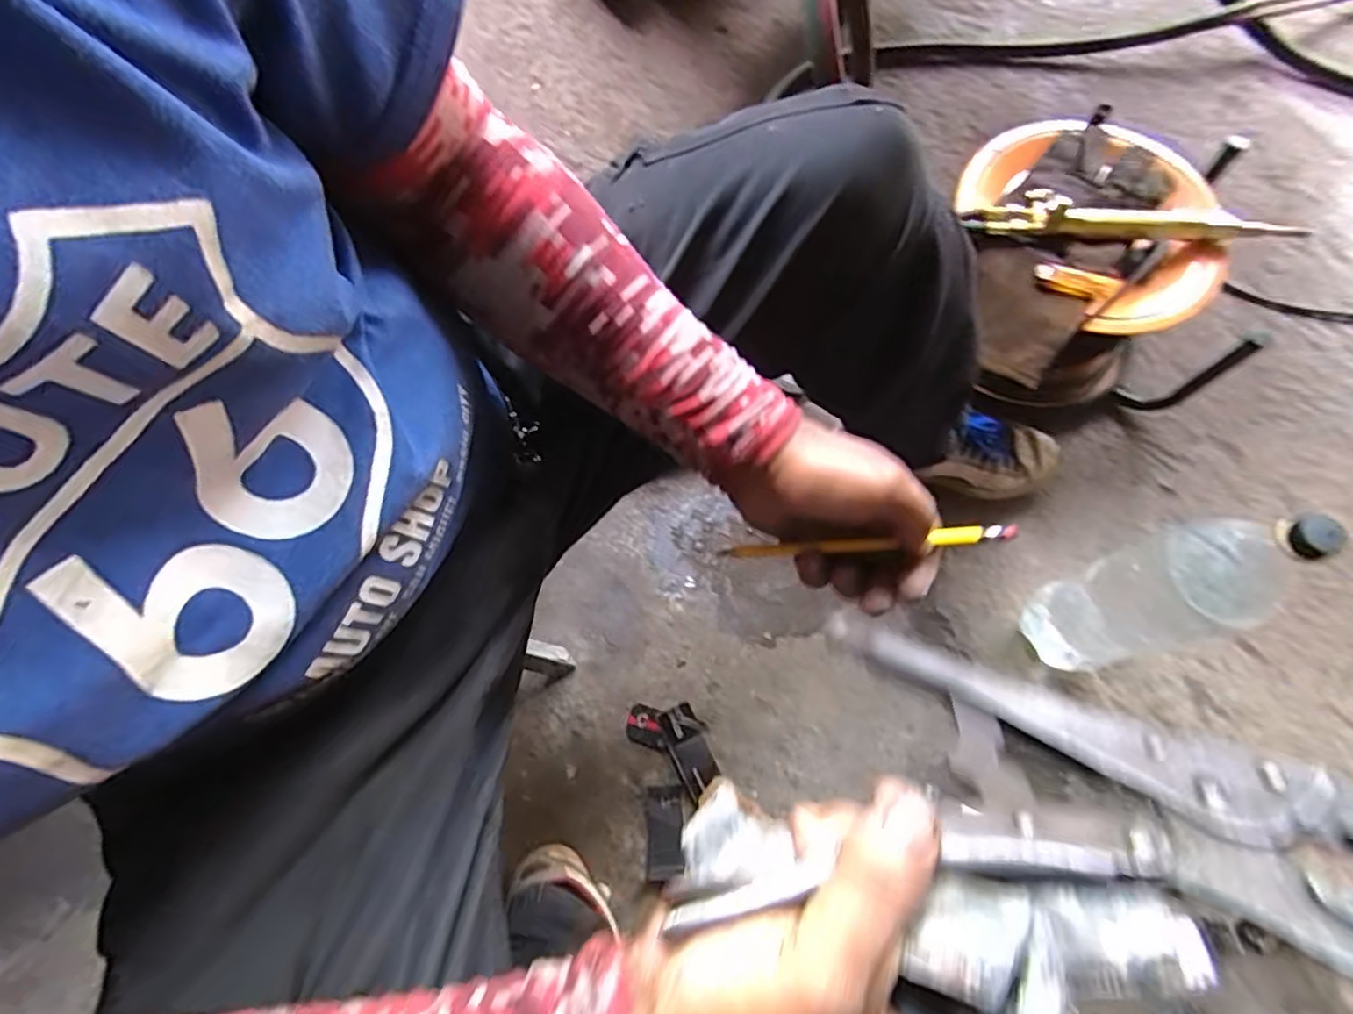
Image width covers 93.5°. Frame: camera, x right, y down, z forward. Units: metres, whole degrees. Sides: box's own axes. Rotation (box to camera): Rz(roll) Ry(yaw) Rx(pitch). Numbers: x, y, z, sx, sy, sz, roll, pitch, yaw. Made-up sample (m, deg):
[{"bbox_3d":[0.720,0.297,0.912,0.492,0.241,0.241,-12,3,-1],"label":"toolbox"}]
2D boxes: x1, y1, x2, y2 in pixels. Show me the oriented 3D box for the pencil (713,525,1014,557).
[{"bbox_3d":[0.109,0.021,0.373,0.167,0.009,0.009,-5,70,13],"label":"pencil"}]

